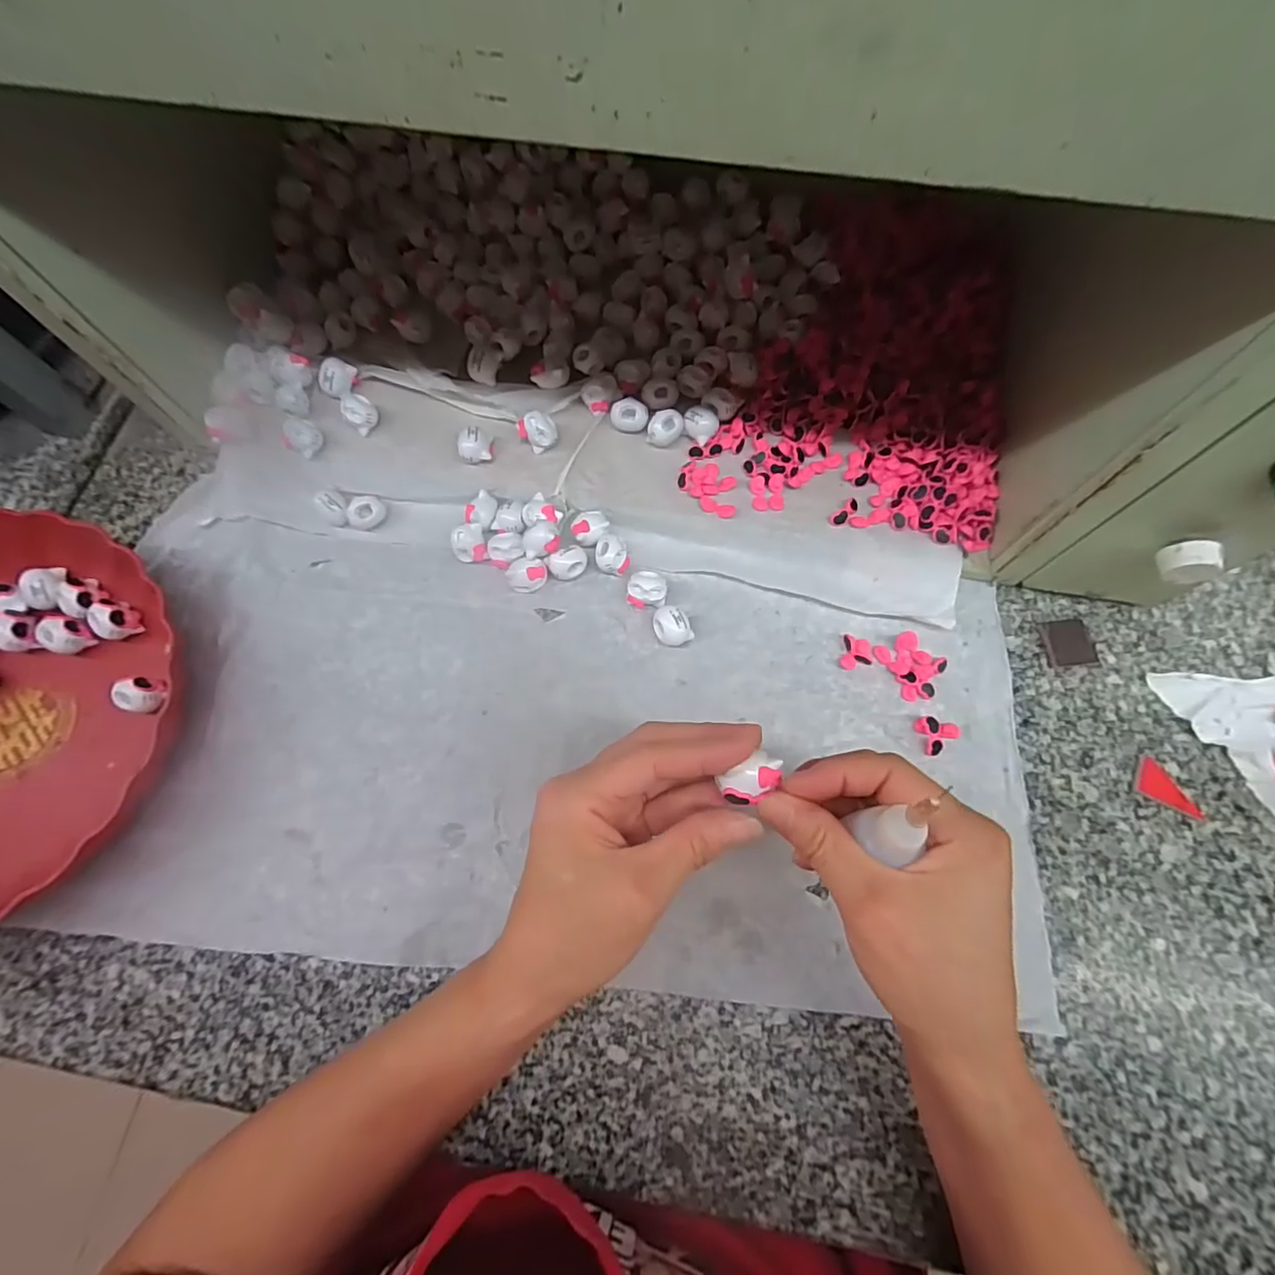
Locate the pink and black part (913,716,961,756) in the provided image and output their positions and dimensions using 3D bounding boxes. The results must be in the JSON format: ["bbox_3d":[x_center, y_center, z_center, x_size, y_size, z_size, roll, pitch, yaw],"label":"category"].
[{"bbox_3d":[0.179,0.060,0.339,0.026,0.010,0.021,13,72,5],"label":"pink and black part"}]

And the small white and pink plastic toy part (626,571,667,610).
[{"bbox_3d":[0.006,-0.030,0.369,0.025,0.018,0.022,4,71,2],"label":"small white and pink plastic toy part"}]

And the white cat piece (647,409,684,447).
[{"bbox_3d":[0.019,-0.142,0.388,0.024,0.019,0.019,-3,71,0],"label":"white cat piece"}]

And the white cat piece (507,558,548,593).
[{"bbox_3d":[-0.072,-0.040,0.373,0.025,0.020,0.017,-7,71,-2],"label":"white cat piece"}]

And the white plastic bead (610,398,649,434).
[{"bbox_3d":[-0.005,-0.154,0.394,0.025,0.016,0.018,-4,71,-1],"label":"white plastic bead"}]

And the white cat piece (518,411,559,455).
[{"bbox_3d":[-0.068,-0.140,0.390,0.025,0.020,0.020,-14,72,-4],"label":"white cat piece"}]

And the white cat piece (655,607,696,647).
[{"bbox_3d":[0.022,-0.006,0.359,0.021,0.017,0.025,-29,73,-9],"label":"white cat piece"}]

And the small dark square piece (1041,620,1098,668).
[{"bbox_3d":[0.272,0.003,0.356,0.030,0.008,0.028,-6,71,-2],"label":"small dark square piece"}]

